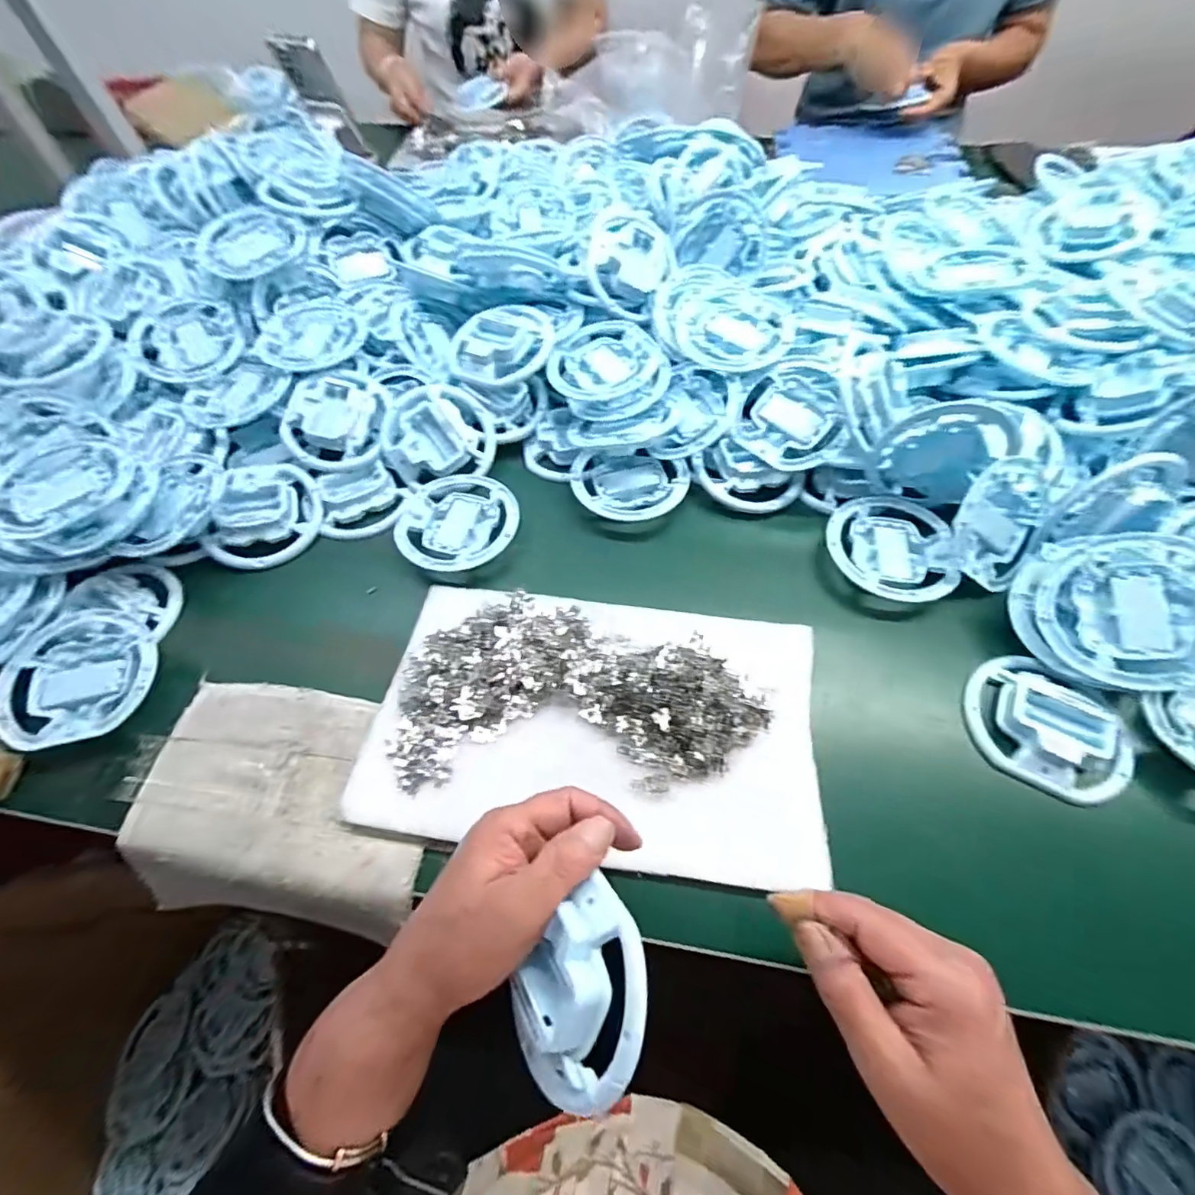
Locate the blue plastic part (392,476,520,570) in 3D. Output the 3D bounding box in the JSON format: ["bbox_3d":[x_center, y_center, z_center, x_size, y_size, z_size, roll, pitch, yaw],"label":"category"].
[{"bbox_3d":[-0.121,-0.068,0.466,0.102,0.015,0.098,-11,59,-4],"label":"blue plastic part"}]

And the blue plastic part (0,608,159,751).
[{"bbox_3d":[-0.378,0.055,0.394,0.101,0.020,0.101,-1,59,1],"label":"blue plastic part"}]

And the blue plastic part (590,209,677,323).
[{"bbox_3d":[0.030,-0.325,0.520,0.082,0.022,0.096,26,89,-17],"label":"blue plastic part"}]

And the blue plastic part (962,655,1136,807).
[{"bbox_3d":[0.312,0.086,0.365,0.101,0.019,0.091,34,66,20],"label":"blue plastic part"}]

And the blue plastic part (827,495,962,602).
[{"bbox_3d":[0.241,-0.040,0.440,0.097,0.016,0.098,10,60,8],"label":"blue plastic part"}]

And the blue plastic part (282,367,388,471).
[{"bbox_3d":[-0.245,-0.169,0.503,0.090,0.033,0.100,18,80,-7],"label":"blue plastic part"}]

